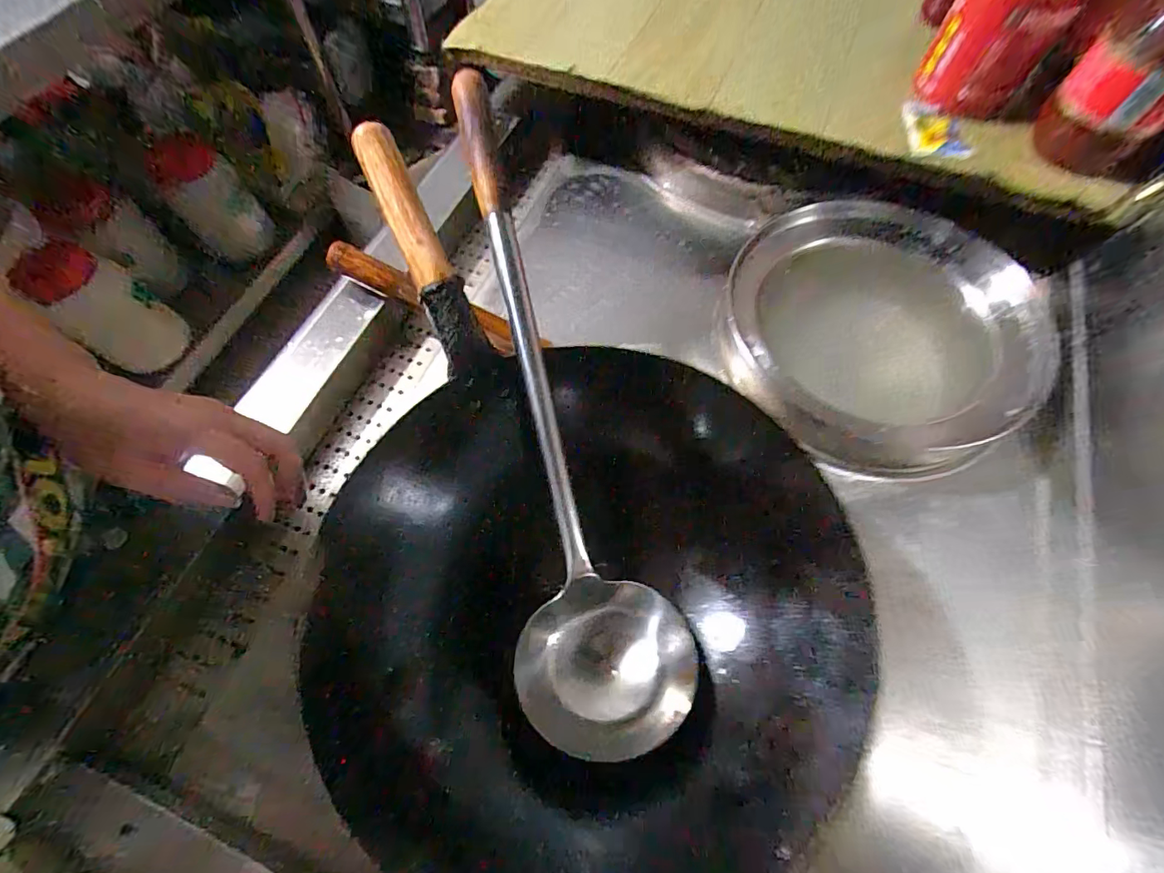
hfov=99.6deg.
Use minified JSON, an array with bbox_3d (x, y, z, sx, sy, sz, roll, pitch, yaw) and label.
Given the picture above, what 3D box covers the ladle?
[{"bbox_3d":[-0.024,-0.043,0.362,0.116,0.059,0.504,-11,83,-7],"label":"ladle"}]

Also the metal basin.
[{"bbox_3d":[0.298,-0.112,0.493,0.274,0.087,0.289,1,65,-1],"label":"metal basin"}]

